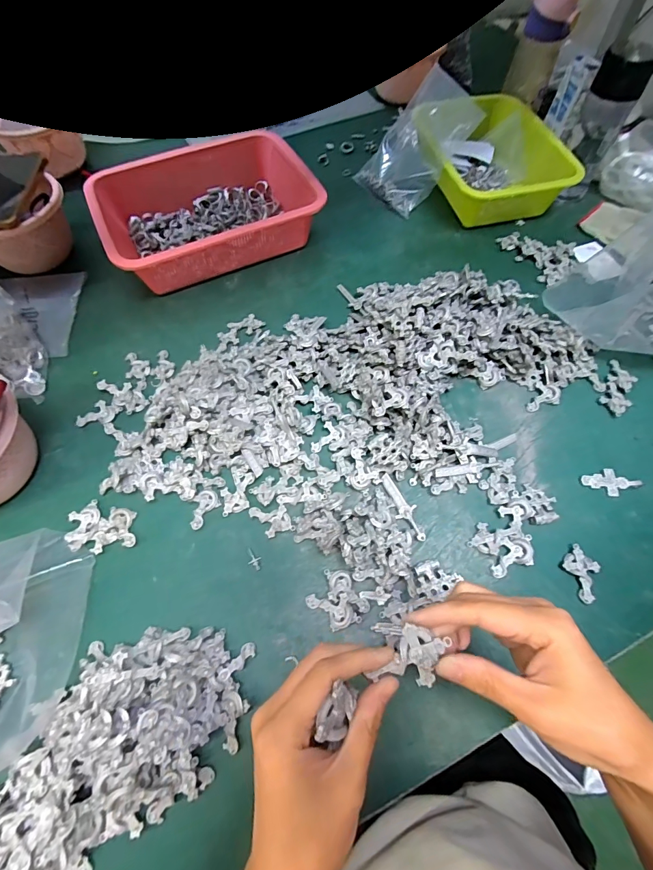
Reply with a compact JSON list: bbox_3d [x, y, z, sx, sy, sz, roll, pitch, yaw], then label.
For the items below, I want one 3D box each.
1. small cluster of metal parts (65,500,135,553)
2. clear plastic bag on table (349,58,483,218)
[{"bbox_3d":[-0.230,0.094,0.401,0.064,0.008,0.055,-11,62,-5],"label":"small cluster of metal parts"},{"bbox_3d":[0.141,-0.465,0.629,0.131,0.124,0.147,-31,66,-15],"label":"clear plastic bag on table"}]

